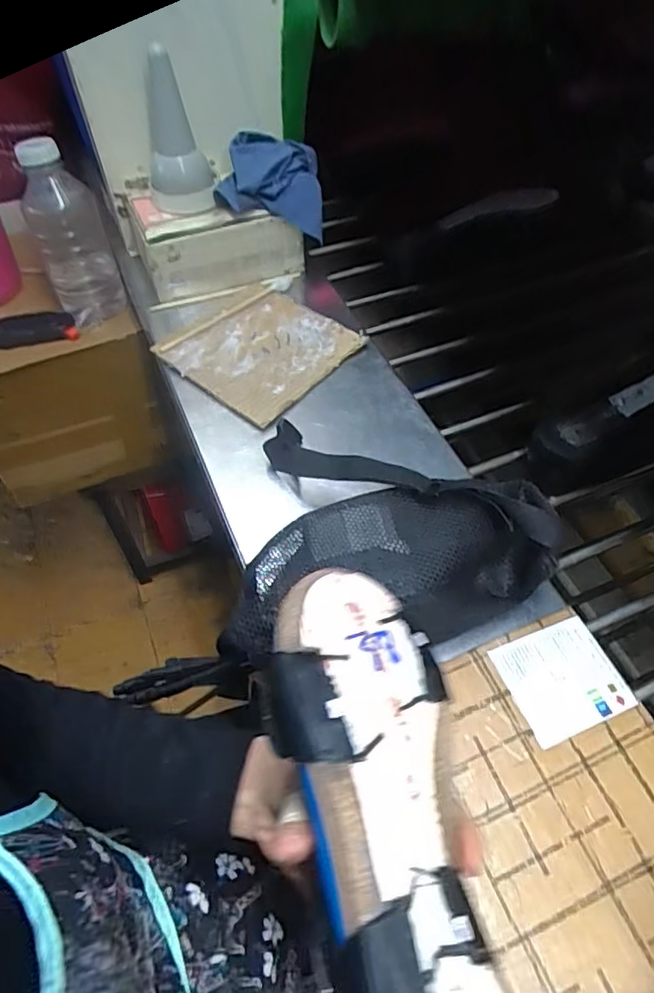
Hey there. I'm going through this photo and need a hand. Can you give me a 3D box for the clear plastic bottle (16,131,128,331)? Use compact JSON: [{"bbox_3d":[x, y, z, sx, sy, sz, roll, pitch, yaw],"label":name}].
[{"bbox_3d":[-0.339,-0.345,0.755,0.090,0.218,0.070,-24,40,-17],"label":"clear plastic bottle"}]

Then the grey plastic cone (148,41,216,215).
[{"bbox_3d":[-0.163,-0.388,0.608,0.069,0.131,0.082,-11,57,-10],"label":"grey plastic cone"}]

